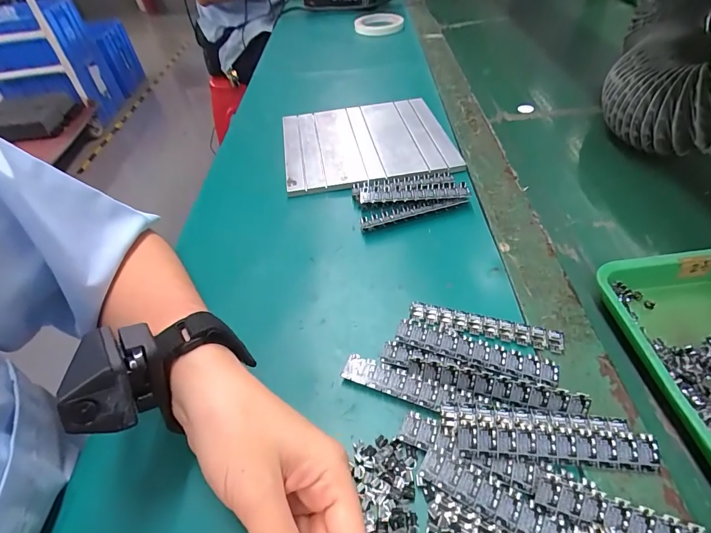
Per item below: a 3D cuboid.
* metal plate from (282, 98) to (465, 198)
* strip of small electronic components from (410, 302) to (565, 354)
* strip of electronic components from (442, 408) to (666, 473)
[{"bbox_3d":[0.008,-0.158,0.470,0.190,0.014,0.181,-10,47,-4],"label":"metal plate"},{"bbox_3d":[0.095,0.044,0.284,0.108,0.004,0.019,11,49,15],"label":"strip of small electronic components"},{"bbox_3d":[0.111,0.098,0.223,0.115,0.011,0.029,1,47,6],"label":"strip of electronic components"}]

